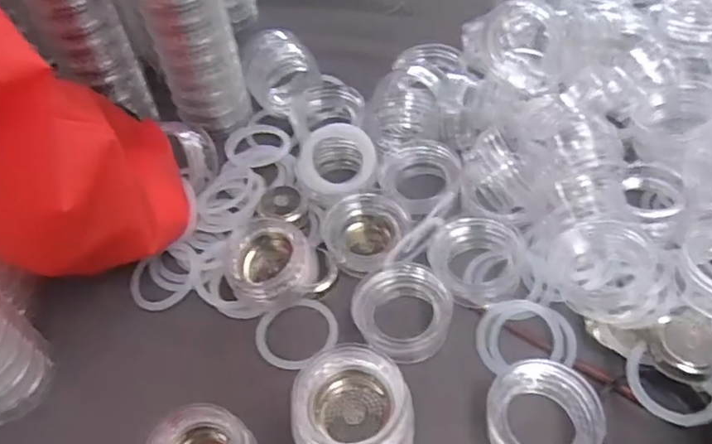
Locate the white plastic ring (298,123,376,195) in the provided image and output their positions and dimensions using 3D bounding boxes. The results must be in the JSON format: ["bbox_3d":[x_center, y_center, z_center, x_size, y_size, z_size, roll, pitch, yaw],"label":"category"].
[{"bbox_3d":[-0.015,-0.054,0.522,0.065,0.009,0.061,-2,78,10],"label":"white plastic ring"}]

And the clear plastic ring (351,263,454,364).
[{"bbox_3d":[0.034,0.065,0.446,0.069,0.021,0.071,-1,51,2],"label":"clear plastic ring"}]

